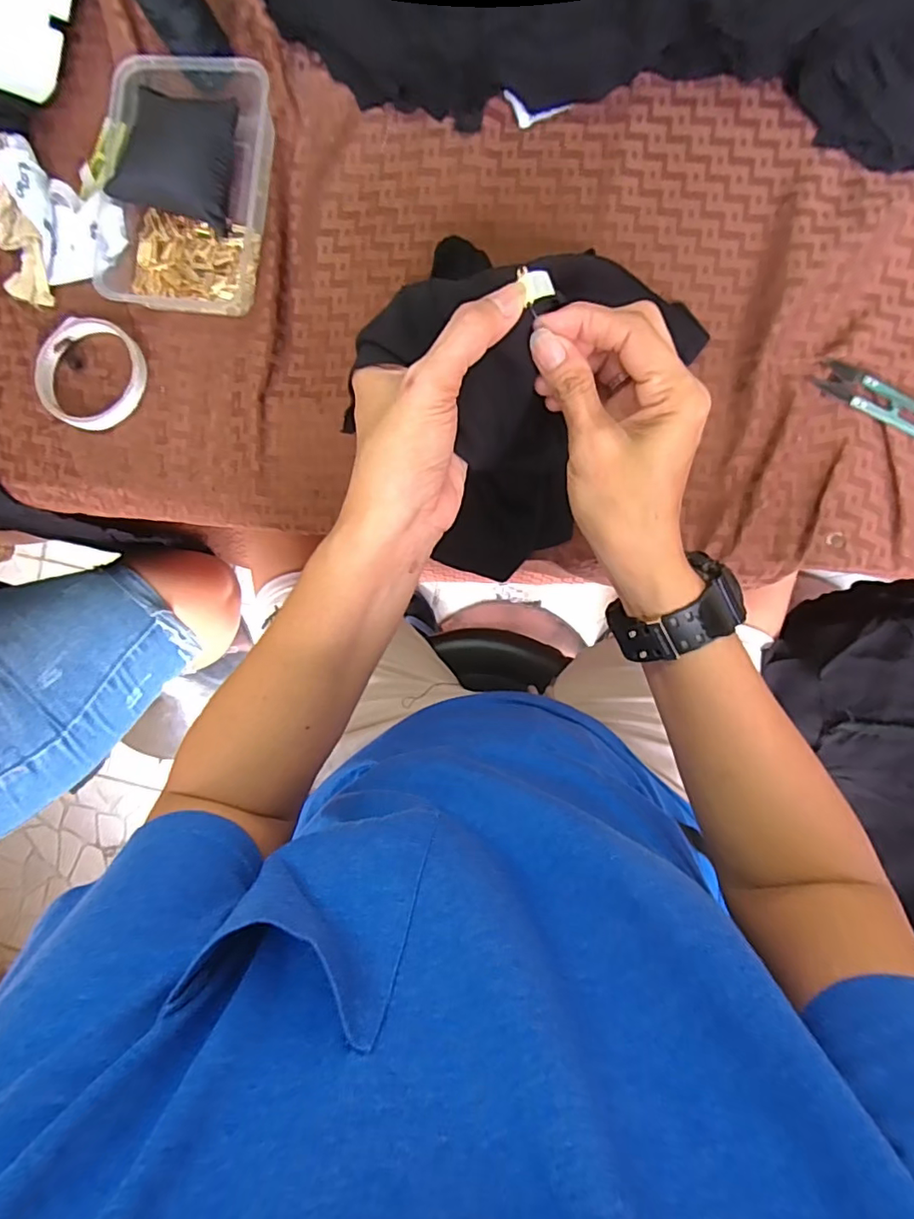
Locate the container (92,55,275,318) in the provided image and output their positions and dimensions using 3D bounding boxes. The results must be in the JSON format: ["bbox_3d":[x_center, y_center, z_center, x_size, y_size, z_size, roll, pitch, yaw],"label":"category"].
[{"bbox_3d":[-0.210,-0.322,0.417,0.132,0.041,0.183,12,92,7],"label":"container"}]

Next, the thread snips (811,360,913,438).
[{"bbox_3d":[0.307,-0.150,0.394,0.096,0.007,0.030,35,95,5],"label":"thread snips"}]

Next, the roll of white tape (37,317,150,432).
[{"bbox_3d":[-0.293,-0.187,0.437,0.090,0.015,0.083,0,91,7],"label":"roll of white tape"}]

